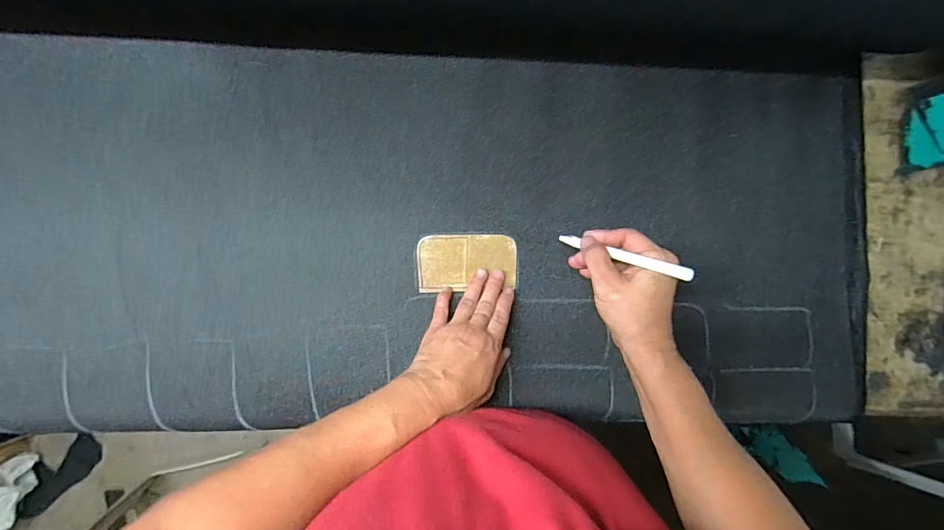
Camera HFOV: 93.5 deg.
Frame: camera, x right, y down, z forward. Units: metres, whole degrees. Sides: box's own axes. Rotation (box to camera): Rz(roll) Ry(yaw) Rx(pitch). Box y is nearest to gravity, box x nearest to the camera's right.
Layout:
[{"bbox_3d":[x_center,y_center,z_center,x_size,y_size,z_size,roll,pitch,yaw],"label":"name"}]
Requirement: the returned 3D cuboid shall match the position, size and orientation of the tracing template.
[{"bbox_3d":[-0.005,-0.003,0.457,0.100,0.004,0.057,-1,87,-4],"label":"tracing template"}]

